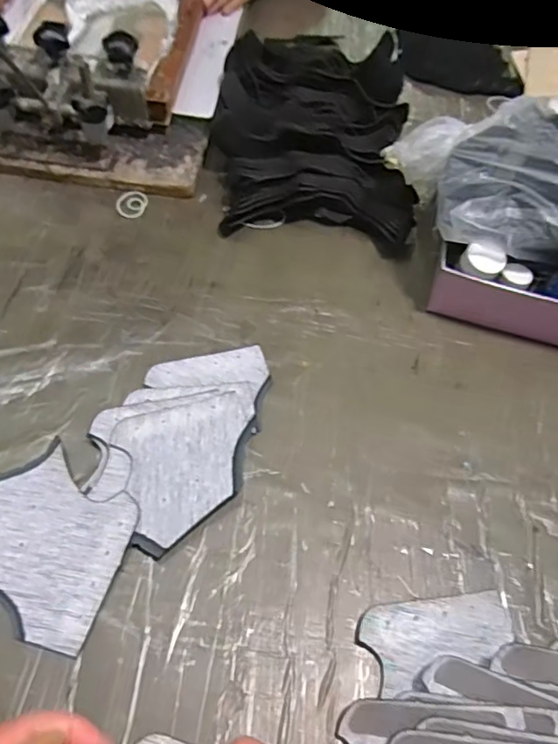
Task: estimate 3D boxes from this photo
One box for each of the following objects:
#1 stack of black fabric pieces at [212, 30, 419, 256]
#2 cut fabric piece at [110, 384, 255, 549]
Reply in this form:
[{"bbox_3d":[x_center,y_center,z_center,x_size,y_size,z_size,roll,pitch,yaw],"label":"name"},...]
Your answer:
[{"bbox_3d":[0.042,-0.306,0.688,0.221,0.082,0.350,4,52,-3],"label":"stack of black fabric pieces"},{"bbox_3d":[-0.063,0.069,0.439,0.114,0.009,0.105,-16,56,-17],"label":"cut fabric piece"}]

